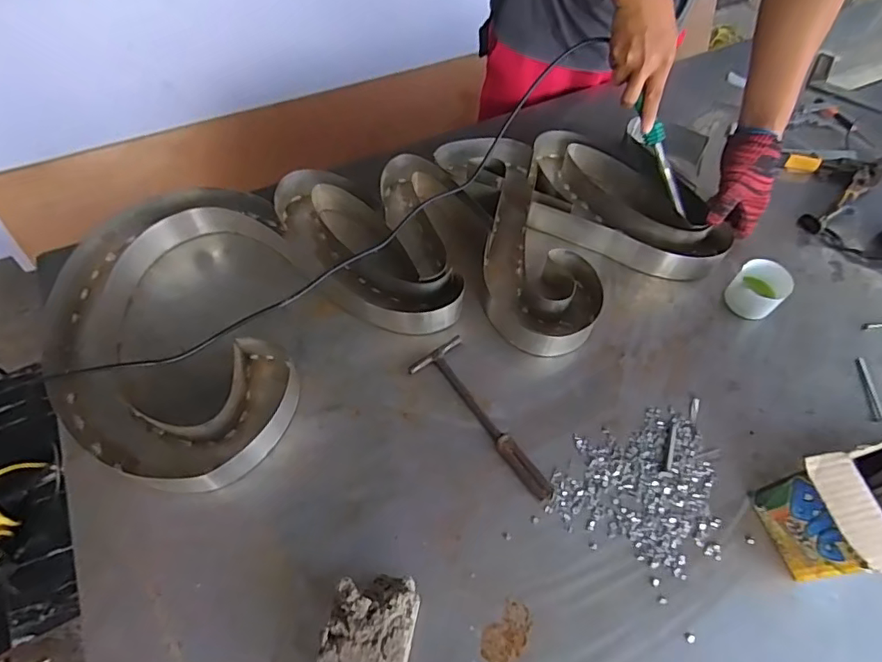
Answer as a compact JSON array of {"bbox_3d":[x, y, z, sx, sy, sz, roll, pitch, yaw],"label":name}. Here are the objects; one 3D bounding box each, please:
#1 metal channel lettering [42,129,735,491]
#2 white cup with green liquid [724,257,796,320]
[{"bbox_3d":[-0.061,-0.089,0.741,0.841,0.083,0.377,-19,63,-14],"label":"metal channel lettering"},{"bbox_3d":[0.429,-0.057,0.732,0.055,0.063,0.063,-37,68,-22],"label":"white cup with green liquid"}]

